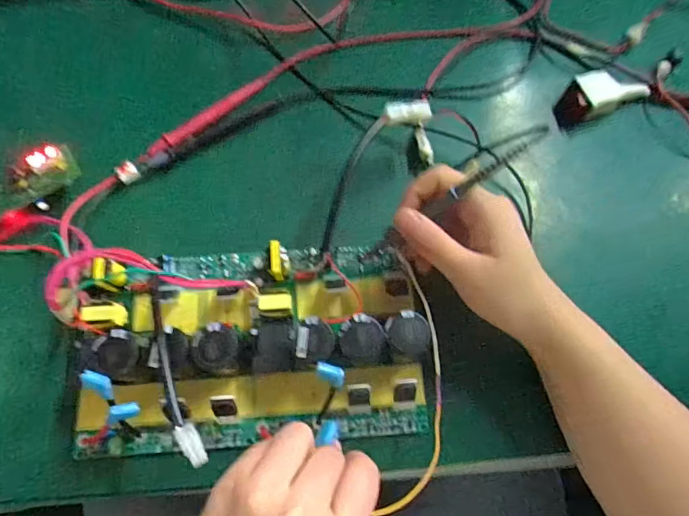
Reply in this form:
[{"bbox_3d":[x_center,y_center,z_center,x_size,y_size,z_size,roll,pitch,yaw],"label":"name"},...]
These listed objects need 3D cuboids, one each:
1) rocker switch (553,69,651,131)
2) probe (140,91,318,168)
[{"bbox_3d":[0.225,-0.146,0.406,0.083,0.021,0.036,-22,73,-8],"label":"rocker switch"},{"bbox_3d":[-0.094,-0.113,0.390,0.153,0.012,0.016,-30,74,-10],"label":"probe"}]

